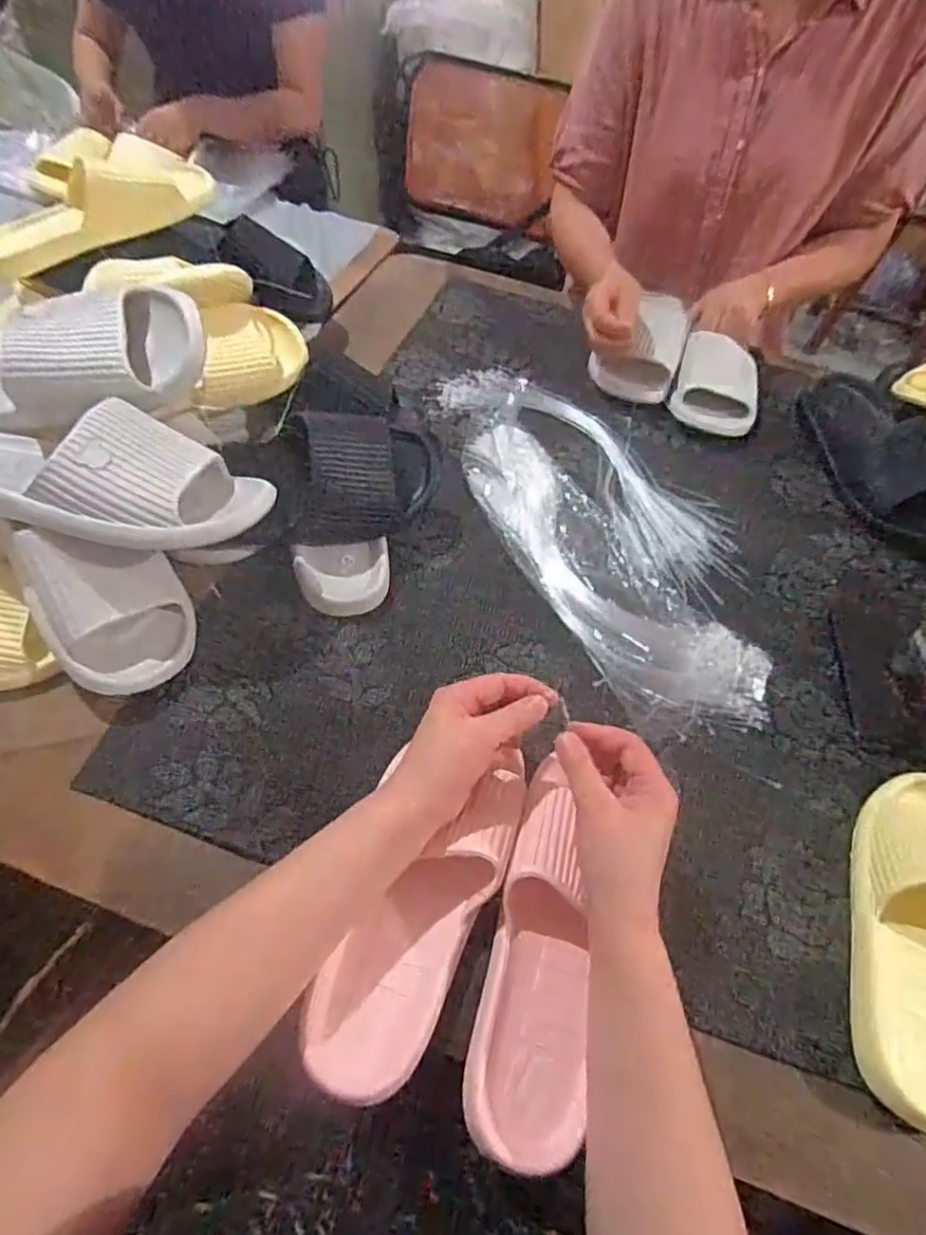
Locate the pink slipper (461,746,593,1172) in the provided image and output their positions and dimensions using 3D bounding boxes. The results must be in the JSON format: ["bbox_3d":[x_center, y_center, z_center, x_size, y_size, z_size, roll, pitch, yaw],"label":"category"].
[{"bbox_3d":[0.050,0.218,0.439,0.069,0.061,0.236,8,64,1],"label":"pink slipper"}]

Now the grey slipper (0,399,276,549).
[{"bbox_3d":[-0.295,-0.107,0.501,0.272,0.066,0.119,7,53,-2],"label":"grey slipper"}]

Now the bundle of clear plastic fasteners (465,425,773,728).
[{"bbox_3d":[0.127,-0.052,0.650,0.120,0.031,0.407,-27,61,-24],"label":"bundle of clear plastic fasteners"}]

